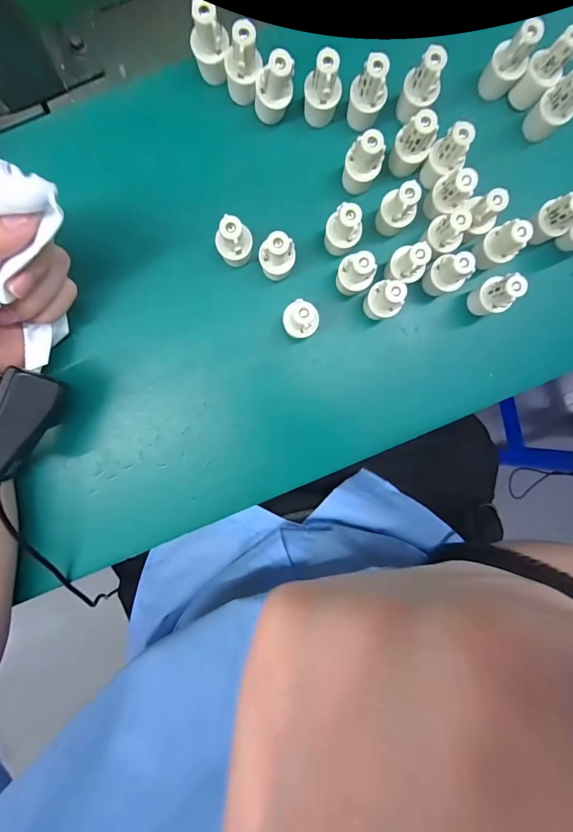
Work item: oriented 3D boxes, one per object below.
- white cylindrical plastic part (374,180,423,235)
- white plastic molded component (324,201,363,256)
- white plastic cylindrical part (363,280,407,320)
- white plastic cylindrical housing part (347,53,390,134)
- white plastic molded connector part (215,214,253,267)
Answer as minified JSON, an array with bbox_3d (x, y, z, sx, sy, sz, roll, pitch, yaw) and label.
[{"bbox_3d":[0.073,-0.136,0.247,0.018,0.042,0.018,0,95,-3],"label":"white cylindrical plastic part"},{"bbox_3d":[0.037,-0.121,0.247,0.021,0.042,0.021,7,94,-3],"label":"white plastic molded component"},{"bbox_3d":[0.065,-0.077,0.251,0.019,0.043,0.023,-38,95,1],"label":"white plastic cylindrical part"},{"bbox_3d":[0.053,-0.209,0.241,0.019,0.041,0.018,0,95,-3],"label":"white plastic cylindrical housing part"},{"bbox_3d":[-0.033,-0.113,0.244,0.020,0.041,0.019,9,94,-3],"label":"white plastic molded connector part"}]

